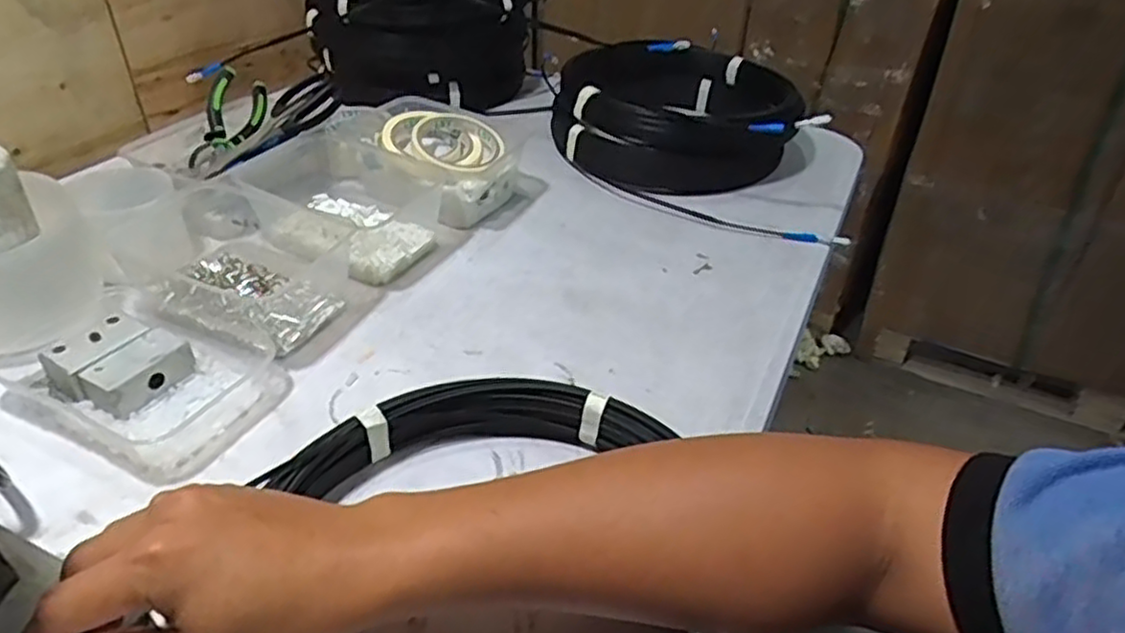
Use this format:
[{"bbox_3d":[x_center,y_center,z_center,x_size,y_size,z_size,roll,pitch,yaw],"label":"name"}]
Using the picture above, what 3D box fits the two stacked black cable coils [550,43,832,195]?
[{"bbox_3d":[0.140,-0.250,0.869,0.282,0.108,0.327,12,37,12],"label":"two stacked black cable coils"}]

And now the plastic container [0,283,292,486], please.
[{"bbox_3d":[-0.299,0.036,0.514,0.176,0.036,0.128,17,39,18],"label":"plastic container"}]

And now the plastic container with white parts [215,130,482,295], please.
[{"bbox_3d":[-0.212,-0.107,0.682,0.206,0.070,0.147,22,40,24],"label":"plastic container with white parts"}]

